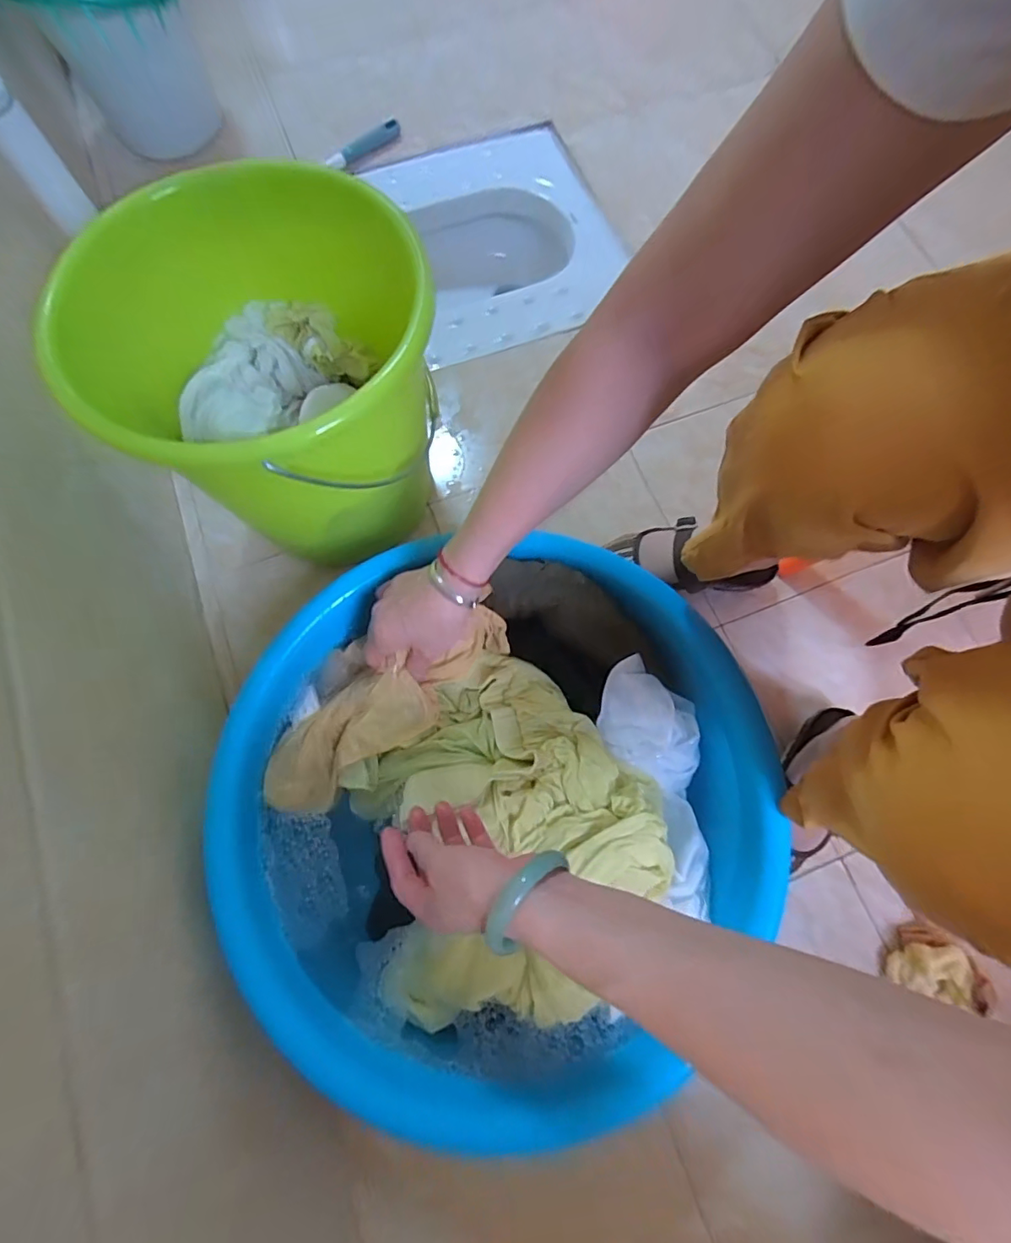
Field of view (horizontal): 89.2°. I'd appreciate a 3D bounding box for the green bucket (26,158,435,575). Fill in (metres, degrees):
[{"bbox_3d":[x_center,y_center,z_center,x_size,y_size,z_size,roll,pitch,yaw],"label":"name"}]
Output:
[{"bbox_3d":[-0.248,-0.254,0.554,0.334,0.278,0.346,0,75,-1],"label":"green bucket"}]

